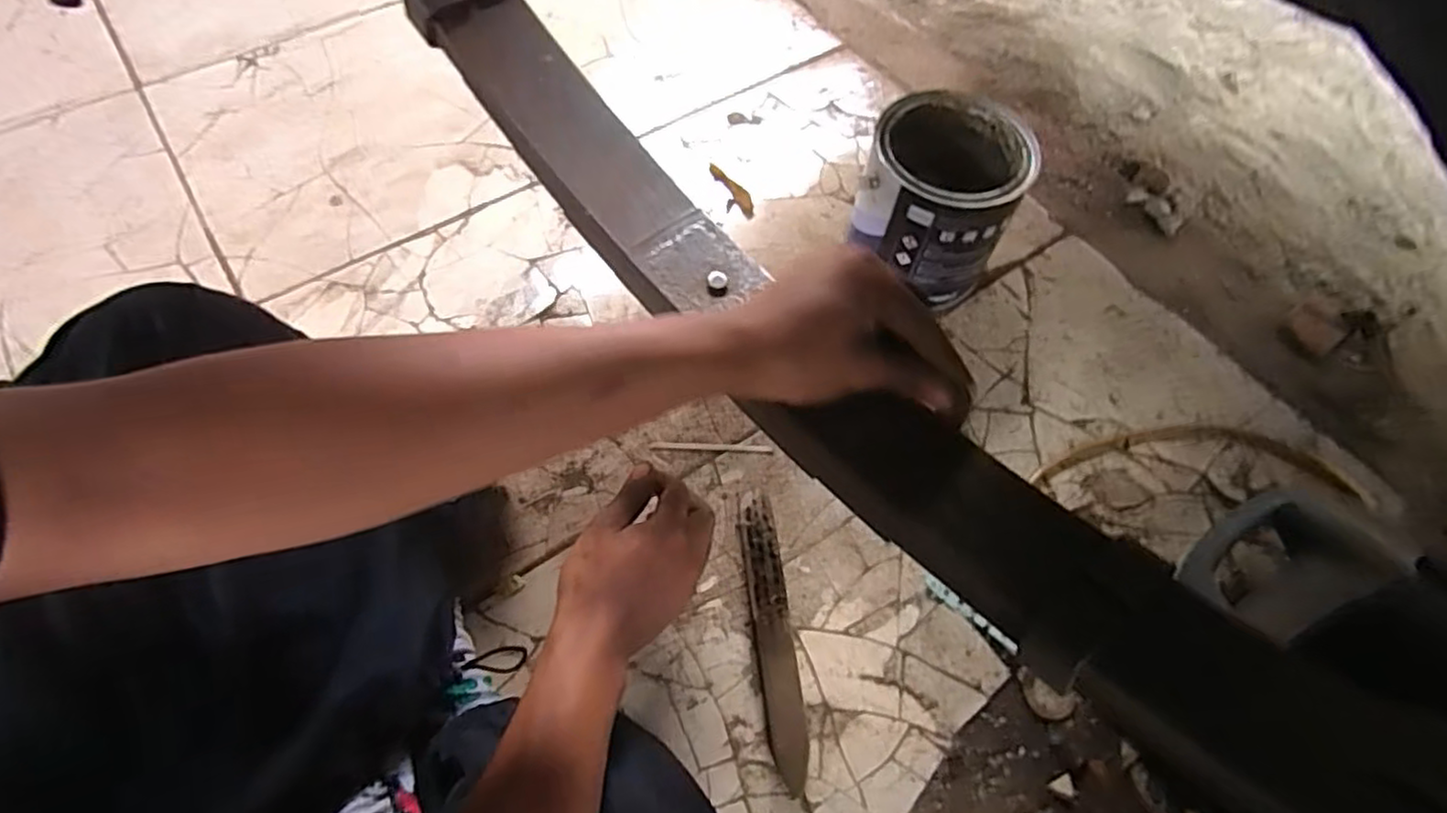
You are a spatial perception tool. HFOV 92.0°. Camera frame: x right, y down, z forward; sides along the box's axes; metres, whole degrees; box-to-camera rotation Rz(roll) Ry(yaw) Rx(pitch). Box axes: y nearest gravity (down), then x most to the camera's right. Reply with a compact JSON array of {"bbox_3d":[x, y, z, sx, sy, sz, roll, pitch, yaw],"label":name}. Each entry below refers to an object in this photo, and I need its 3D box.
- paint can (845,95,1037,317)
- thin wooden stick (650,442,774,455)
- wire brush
[{"bbox_3d":[0.213,-0.201,0.710,0.144,0.158,0.143,1,62,-1],"label":"paint can"},{"bbox_3d":[-0.012,0.039,0.674,0.116,0.004,0.010,3,62,0],"label":"thin wooden stick"},{"bbox_3d":[0.041,0.186,0.578,0.031,0.029,0.227,-6,62,-5],"label":"wire brush"}]

